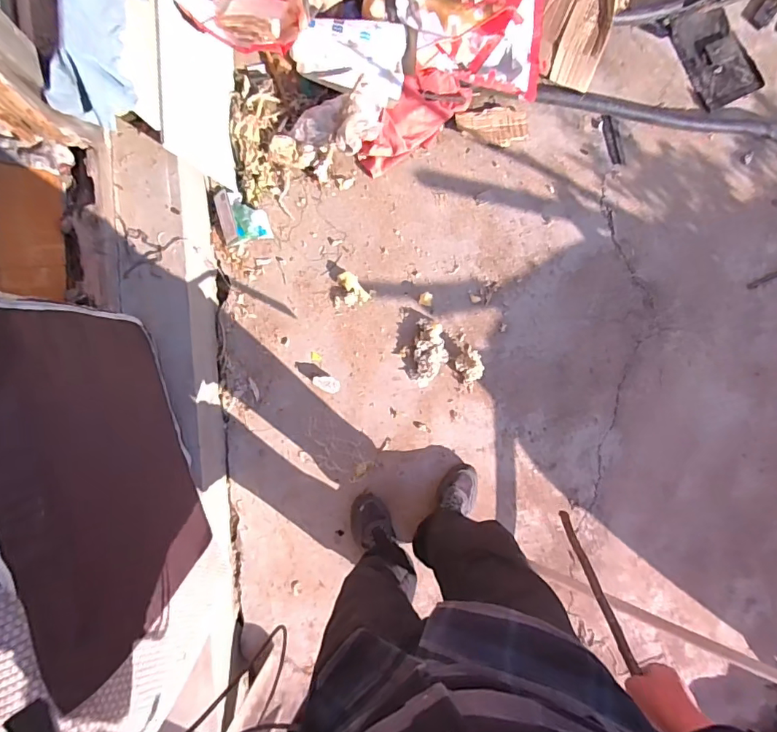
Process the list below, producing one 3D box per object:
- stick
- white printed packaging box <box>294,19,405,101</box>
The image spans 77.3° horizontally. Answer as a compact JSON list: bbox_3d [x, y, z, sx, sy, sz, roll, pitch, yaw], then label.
[{"bbox_3d":[0.352,0.365,0.848,0.018,0.354,0.025,9,111,-1],"label":"stick"},{"bbox_3d":[-0.101,-0.804,1.254,0.284,0.037,0.162,10,133,-1],"label":"white printed packaging box"}]

